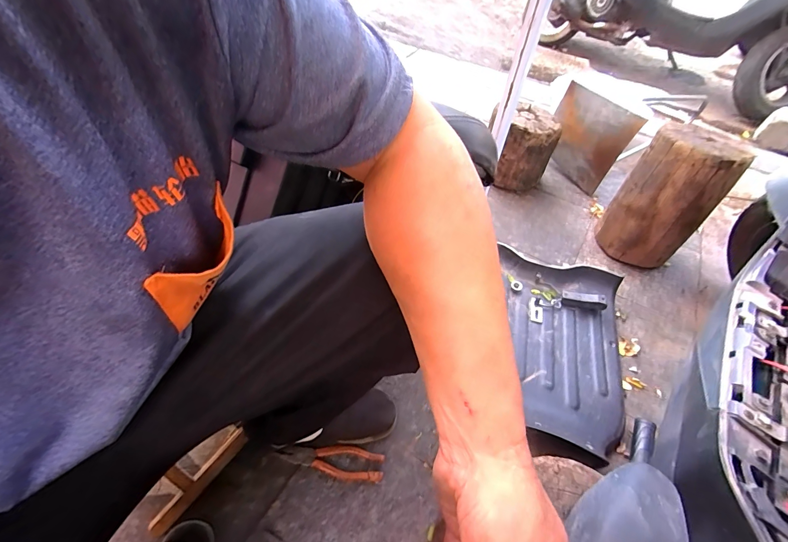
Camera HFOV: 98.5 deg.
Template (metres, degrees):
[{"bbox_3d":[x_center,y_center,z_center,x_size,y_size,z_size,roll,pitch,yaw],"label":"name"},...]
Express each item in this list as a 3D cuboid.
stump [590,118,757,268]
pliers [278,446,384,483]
[{"bbox_3d":[0.700,-0.190,0.875,0.214,0.301,0.211,-33,63,-24],"label":"stump"},{"bbox_3d":[-0.111,0.335,0.598,0.182,0.014,0.050,6,54,1],"label":"pliers"}]

